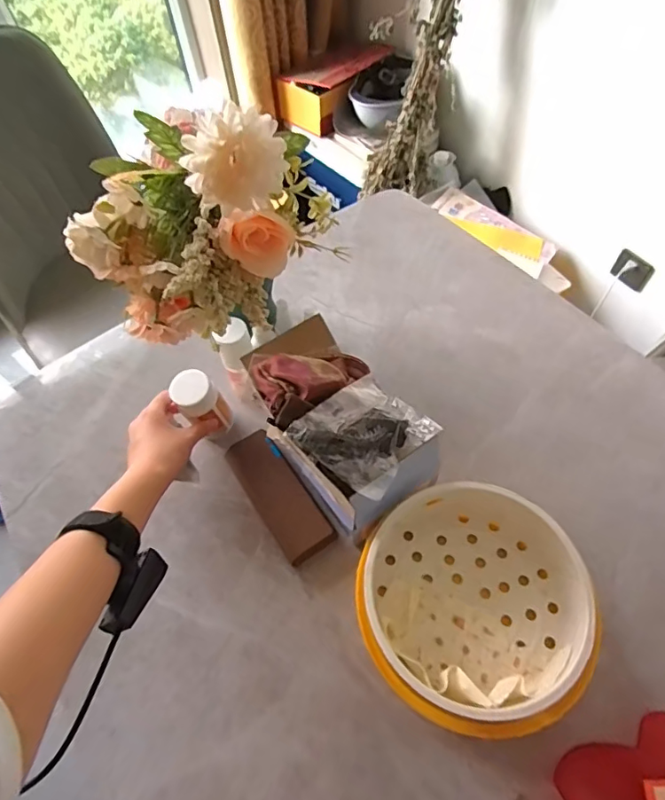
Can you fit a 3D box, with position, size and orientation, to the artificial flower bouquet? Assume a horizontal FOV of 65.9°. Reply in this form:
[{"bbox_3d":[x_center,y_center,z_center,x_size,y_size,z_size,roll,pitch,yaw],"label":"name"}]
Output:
[{"bbox_3d":[-0.108,-0.151,0.403,0.184,0.140,0.144,-27,61,-12],"label":"artificial flower bouquet"}]

